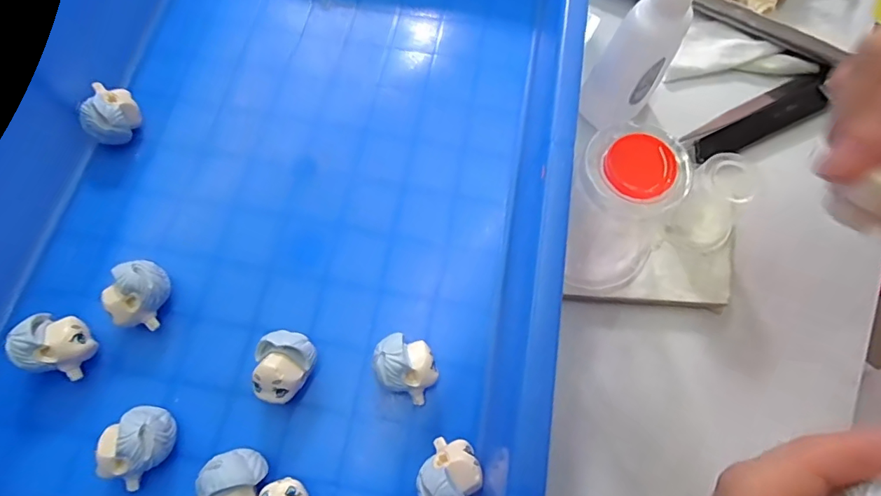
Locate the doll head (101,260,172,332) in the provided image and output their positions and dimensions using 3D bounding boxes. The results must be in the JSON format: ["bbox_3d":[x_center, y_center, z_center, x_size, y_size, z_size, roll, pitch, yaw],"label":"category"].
[{"bbox_3d":[-0.130,0.020,0.201,0.020,0.024,0.027,19,72,4],"label":"doll head"}]

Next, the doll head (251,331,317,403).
[{"bbox_3d":[-0.065,0.050,0.195,0.021,0.024,0.028,20,72,4],"label":"doll head"}]

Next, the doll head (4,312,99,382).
[{"bbox_3d":[-0.158,0.040,0.192,0.023,0.023,0.022,18,72,4],"label":"doll head"}]

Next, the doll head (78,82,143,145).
[{"bbox_3d":[-0.163,-0.066,0.232,0.020,0.026,0.027,8,71,0],"label":"doll head"}]

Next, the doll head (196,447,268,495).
[{"bbox_3d":[-0.078,0.091,0.177,0.021,0.022,0.025,-22,74,-10],"label":"doll head"}]

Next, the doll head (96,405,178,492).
[{"bbox_3d":[-0.118,0.077,0.182,0.025,0.024,0.023,-38,77,-13],"label":"doll head"}]

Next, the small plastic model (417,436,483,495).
[{"bbox_3d":[0.004,0.088,0.180,0.022,0.026,0.026,32,73,8],"label":"small plastic model"}]

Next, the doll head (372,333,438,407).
[{"bbox_3d":[-0.014,0.050,0.196,0.027,0.025,0.022,35,74,9],"label":"doll head"}]

